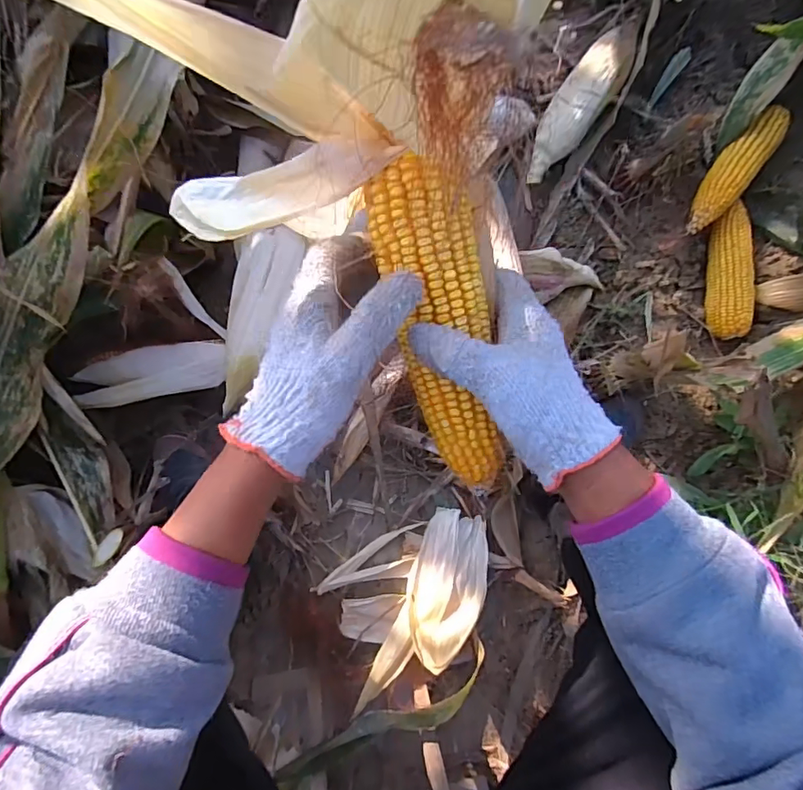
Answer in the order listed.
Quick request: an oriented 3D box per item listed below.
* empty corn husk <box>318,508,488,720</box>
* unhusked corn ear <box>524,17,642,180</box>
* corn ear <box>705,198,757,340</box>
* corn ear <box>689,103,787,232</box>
[{"bbox_3d":[0.023,0.271,0.691,0.247,0.109,0.156,-26,91,-7],"label":"empty corn husk"},{"bbox_3d":[0.262,-0.428,0.733,0.074,0.071,0.256,35,85,-4],"label":"unhusked corn ear"},{"bbox_3d":[0.485,-0.181,0.739,0.054,0.047,0.196,3,88,-6],"label":"corn ear"},{"bbox_3d":[0.481,-0.322,0.720,0.054,0.045,0.213,34,85,-4],"label":"corn ear"}]

